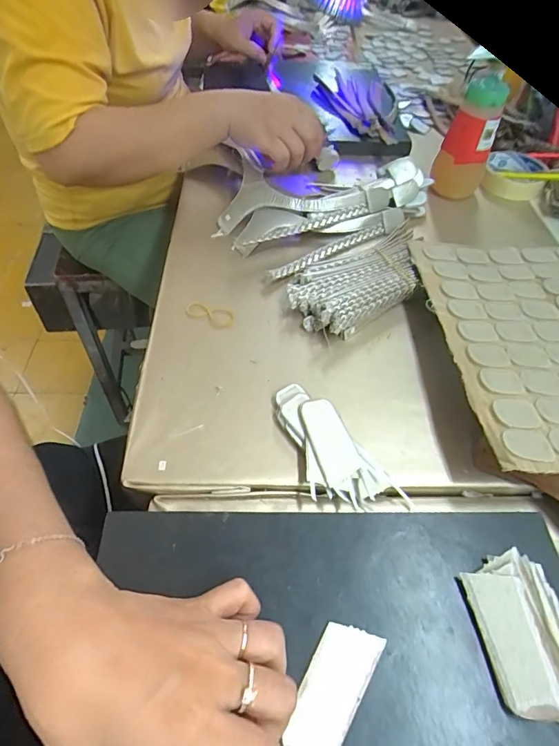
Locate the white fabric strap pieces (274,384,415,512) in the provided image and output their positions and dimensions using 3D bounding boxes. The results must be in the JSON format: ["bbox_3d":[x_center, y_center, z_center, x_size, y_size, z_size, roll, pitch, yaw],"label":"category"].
[{"bbox_3d":[0.035,0.063,0.342,0.057,0.021,0.129,-33,61,-25],"label":"white fabric strap pieces"}]

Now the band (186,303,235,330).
[{"bbox_3d":[-0.070,-0.059,0.438,0.051,0.006,0.024,21,54,12],"label":"band"}]

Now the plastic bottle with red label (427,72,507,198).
[{"bbox_3d":[0.238,-0.293,0.553,0.062,0.131,0.062,24,55,14],"label":"plastic bottle with red label"}]

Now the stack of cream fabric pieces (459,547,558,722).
[{"bbox_3d":[0.145,0.149,0.252,0.052,0.022,0.081,-5,53,-7],"label":"stack of cream fabric pieces"}]

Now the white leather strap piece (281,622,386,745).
[{"bbox_3d":[0.028,0.174,0.241,0.032,0.006,0.071,29,56,18],"label":"white leather strap piece"}]

